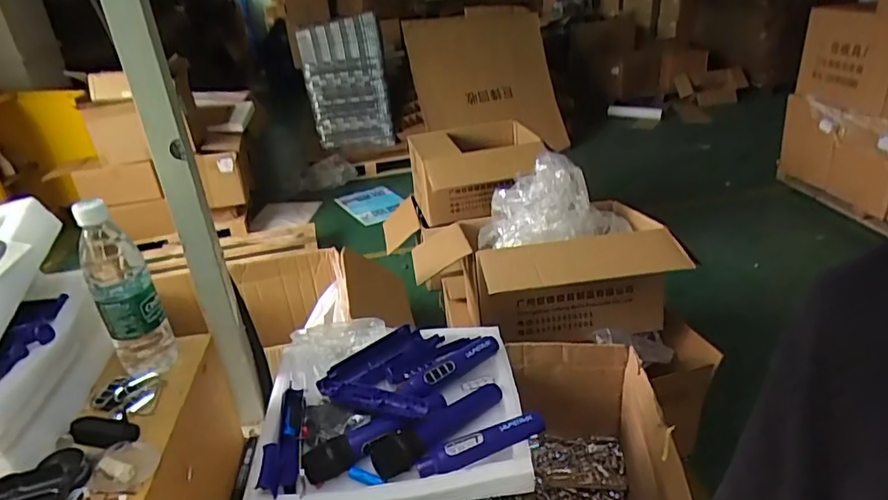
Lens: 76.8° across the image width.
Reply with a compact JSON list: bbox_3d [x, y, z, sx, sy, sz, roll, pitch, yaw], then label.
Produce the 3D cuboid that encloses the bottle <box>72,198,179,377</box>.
[{"bbox_3d":[-0.382,0.050,0.671,0.067,0.214,0.059,-19,30,-27],"label":"bottle"}]

